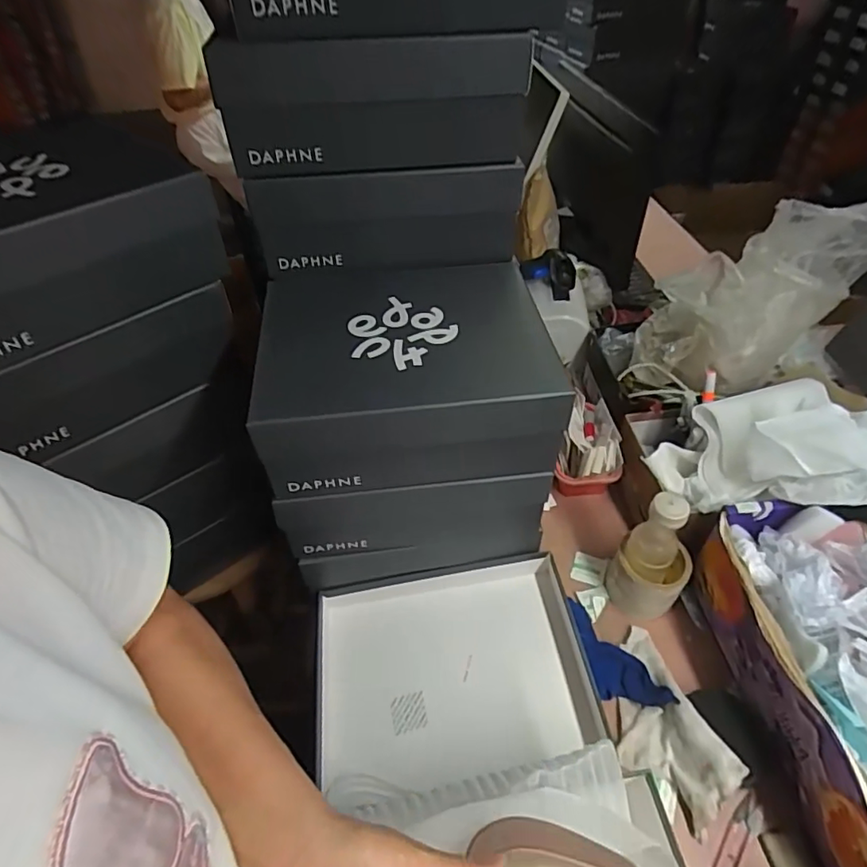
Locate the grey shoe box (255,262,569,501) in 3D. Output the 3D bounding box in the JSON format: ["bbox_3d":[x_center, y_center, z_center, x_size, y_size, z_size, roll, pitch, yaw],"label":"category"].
[{"bbox_3d":[-0.022,-0.066,0.606,0.302,0.121,0.229,-7,46,-4],"label":"grey shoe box"}]

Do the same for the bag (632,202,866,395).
[{"bbox_3d":[0.474,-0.219,0.825,0.292,0.242,0.195,-18,48,-14],"label":"bag"}]

